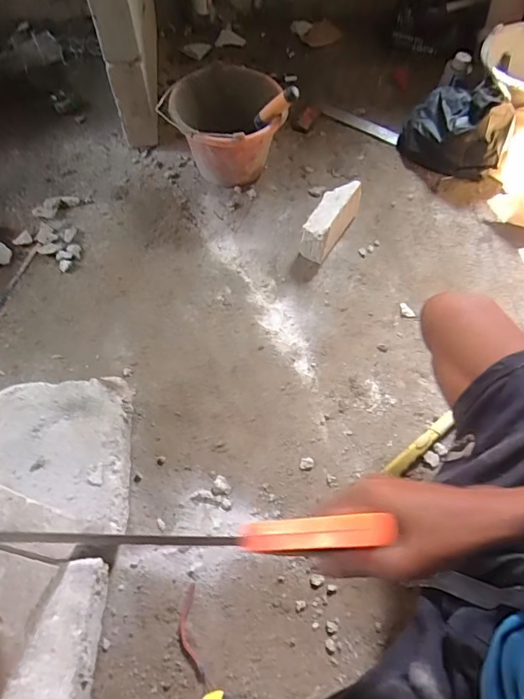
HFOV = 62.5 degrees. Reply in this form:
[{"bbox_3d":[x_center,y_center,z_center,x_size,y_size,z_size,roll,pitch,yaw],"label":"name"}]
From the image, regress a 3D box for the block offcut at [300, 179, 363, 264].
[{"bbox_3d":[0.149,-0.279,0.922,0.062,0.080,0.198,27,66,13],"label":"block offcut"}]

